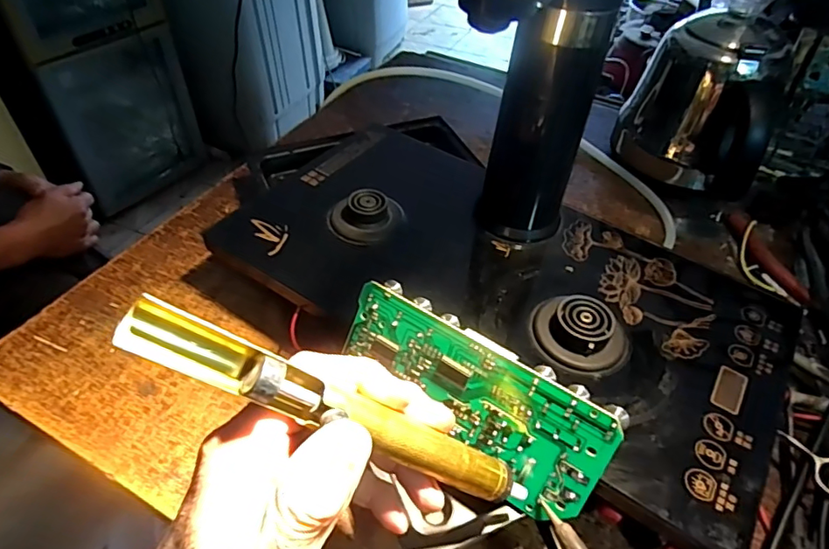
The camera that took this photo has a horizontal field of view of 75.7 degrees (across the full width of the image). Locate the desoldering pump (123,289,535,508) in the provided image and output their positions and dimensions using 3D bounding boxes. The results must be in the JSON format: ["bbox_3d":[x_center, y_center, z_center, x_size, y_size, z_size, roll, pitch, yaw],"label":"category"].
[{"bbox_3d":[-0.020,0.060,0.213,0.190,0.018,0.017,31,40,-22],"label":"desoldering pump"}]

